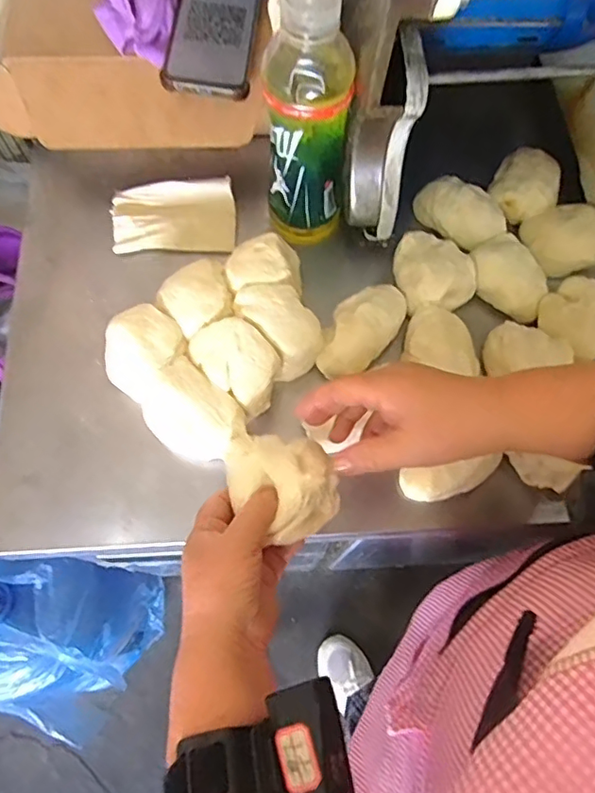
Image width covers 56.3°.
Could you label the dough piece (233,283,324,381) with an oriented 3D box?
[{"bbox_3d":[-0.014,-0.059,0.486,0.050,0.049,0.078,-32,73,-12],"label":"dough piece"}]

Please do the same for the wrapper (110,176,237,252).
[{"bbox_3d":[-0.121,-0.176,0.545,0.117,0.014,0.068,-2,87,-2],"label":"wrapper"}]

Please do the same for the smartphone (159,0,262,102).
[{"bbox_3d":[-0.076,-0.348,0.519,0.076,0.011,0.162,7,71,-4],"label":"smartphone"}]

